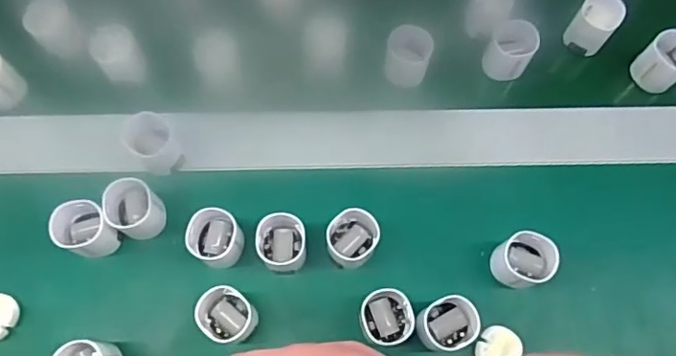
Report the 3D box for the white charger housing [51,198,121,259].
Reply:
[{"bbox_3d":[-0.151,0.031,0.355,0.032,0.034,0.030,0,78,0],"label":"white charger housing"}]

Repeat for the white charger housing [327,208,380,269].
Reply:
[{"bbox_3d":[0.009,0.037,0.358,0.029,0.029,0.035,31,79,6],"label":"white charger housing"}]

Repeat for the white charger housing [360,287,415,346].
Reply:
[{"bbox_3d":[0.029,0.082,0.345,0.030,0.033,0.032,-5,78,-1],"label":"white charger housing"}]

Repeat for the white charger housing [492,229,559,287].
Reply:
[{"bbox_3d":[0.111,0.050,0.354,0.030,0.035,0.030,0,78,0],"label":"white charger housing"}]

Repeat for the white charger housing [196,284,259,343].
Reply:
[{"bbox_3d":[-0.065,0.081,0.344,0.028,0.033,0.034,-32,80,-7],"label":"white charger housing"}]

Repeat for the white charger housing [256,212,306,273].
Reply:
[{"bbox_3d":[-0.035,0.039,0.355,0.029,0.030,0.034,-1,78,-1],"label":"white charger housing"}]

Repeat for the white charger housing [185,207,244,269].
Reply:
[{"bbox_3d":[-0.074,0.037,0.356,0.027,0.037,0.032,1,78,0],"label":"white charger housing"}]

